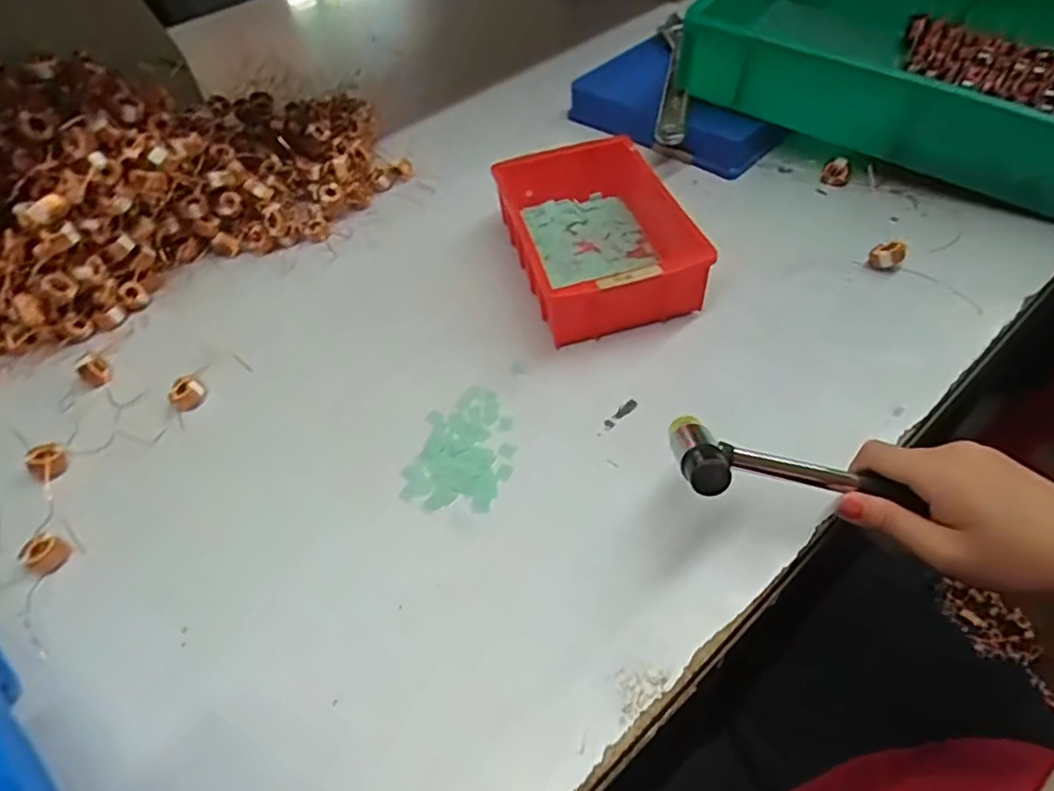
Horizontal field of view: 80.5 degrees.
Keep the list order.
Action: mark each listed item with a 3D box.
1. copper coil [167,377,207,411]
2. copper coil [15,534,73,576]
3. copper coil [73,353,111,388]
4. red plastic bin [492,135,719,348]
[{"bbox_3d":[-0.268,-0.001,0.491,0.020,0.015,0.025,32,60,28],"label":"copper coil"},{"bbox_3d":[-0.313,0.103,0.404,0.025,0.011,0.023,-3,50,4],"label":"copper coil"},{"bbox_3d":[-0.358,-0.022,0.511,0.021,0.018,0.022,-3,50,4],"label":"copper coil"},{"bbox_3d":[0.057,-0.140,0.536,0.126,0.065,0.200,-14,50,-6],"label":"red plastic bin"}]

